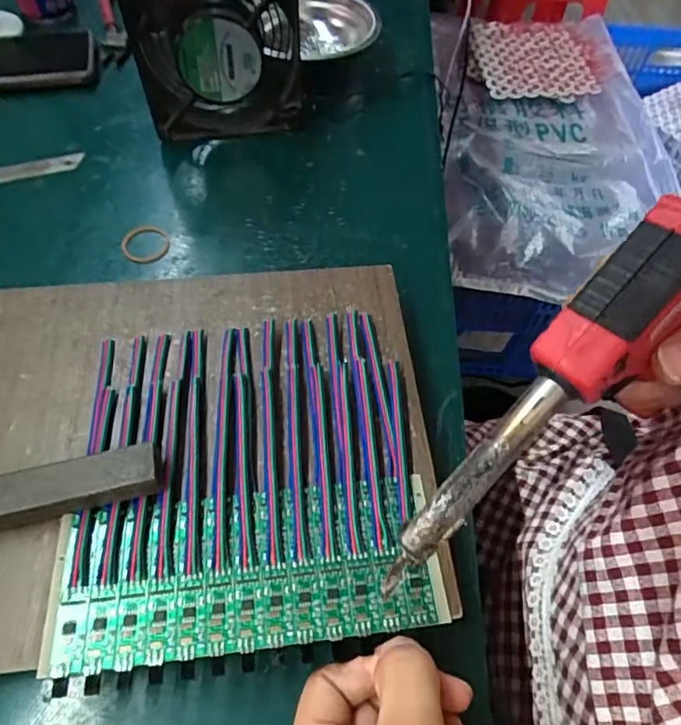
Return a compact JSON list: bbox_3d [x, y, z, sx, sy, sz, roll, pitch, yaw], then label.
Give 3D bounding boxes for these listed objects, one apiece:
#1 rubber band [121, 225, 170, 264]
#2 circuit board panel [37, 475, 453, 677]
[{"bbox_3d":[-0.137,-0.084,0.380,0.032,0.005,0.034,1,57,-1],"label":"rubber band"},{"bbox_3d":[-0.040,0.088,0.235,0.163,0.004,0.065,-5,58,-5],"label":"circuit board panel"}]

